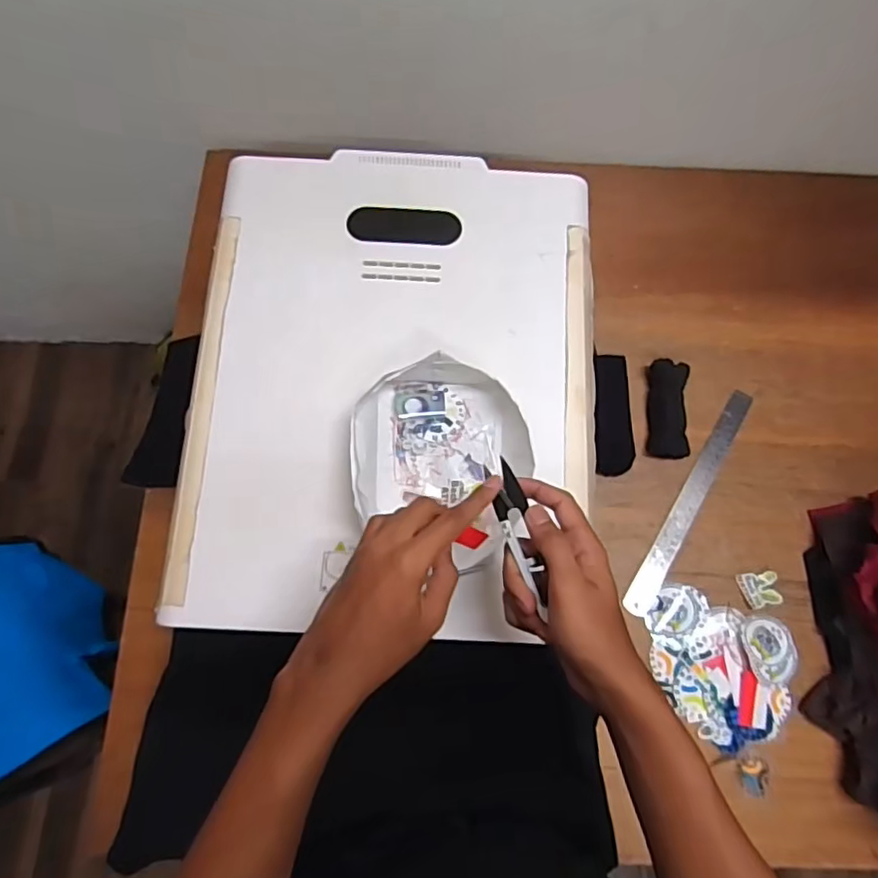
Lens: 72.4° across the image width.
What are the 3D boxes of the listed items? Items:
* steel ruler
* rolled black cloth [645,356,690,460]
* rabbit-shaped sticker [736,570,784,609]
[{"bbox_3d":[0.313,0.072,0.743,0.028,0.006,0.318,29,76,16],"label":"steel ruler"},{"bbox_3d":[0.291,-0.037,0.764,0.045,0.032,0.124,4,74,-1],"label":"rolled black cloth"},{"bbox_3d":[0.383,0.179,0.713,0.046,0.008,0.039,-9,80,2],"label":"rabbit-shaped sticker"}]

